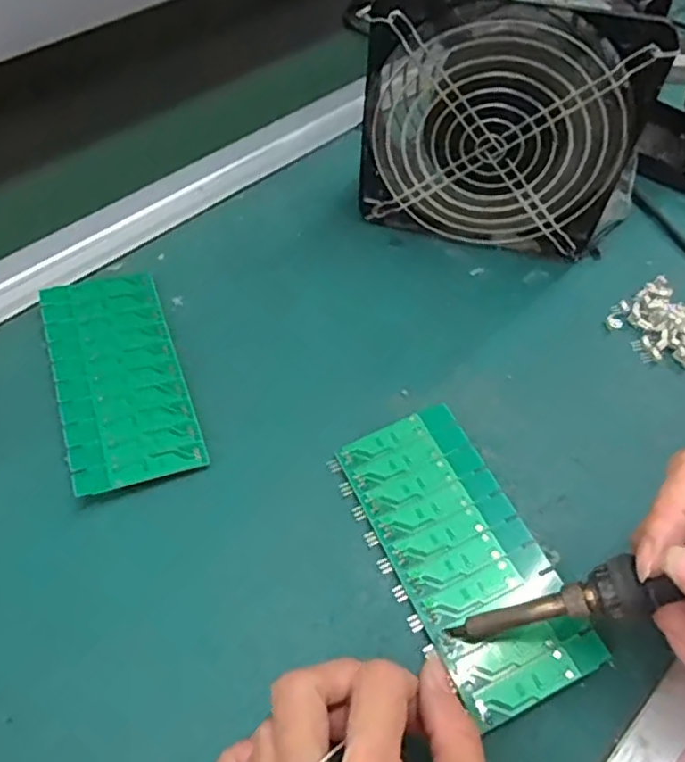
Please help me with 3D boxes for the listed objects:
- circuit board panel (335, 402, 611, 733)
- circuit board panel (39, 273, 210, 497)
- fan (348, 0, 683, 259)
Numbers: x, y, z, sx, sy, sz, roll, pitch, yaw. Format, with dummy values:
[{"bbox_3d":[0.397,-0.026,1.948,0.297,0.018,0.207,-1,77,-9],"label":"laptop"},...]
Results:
[{"bbox_3d":[0.054,0.076,0.291,0.062,0.004,0.136,-24,59,-10],"label":"circuit board panel"},{"bbox_3d":[-0.121,-0.005,0.341,0.062,0.004,0.137,-13,56,-20],"label":"circuit board panel"},{"bbox_3d":[0.093,-0.154,0.367,0.156,0.155,0.056,13,56,6],"label":"fan"}]

